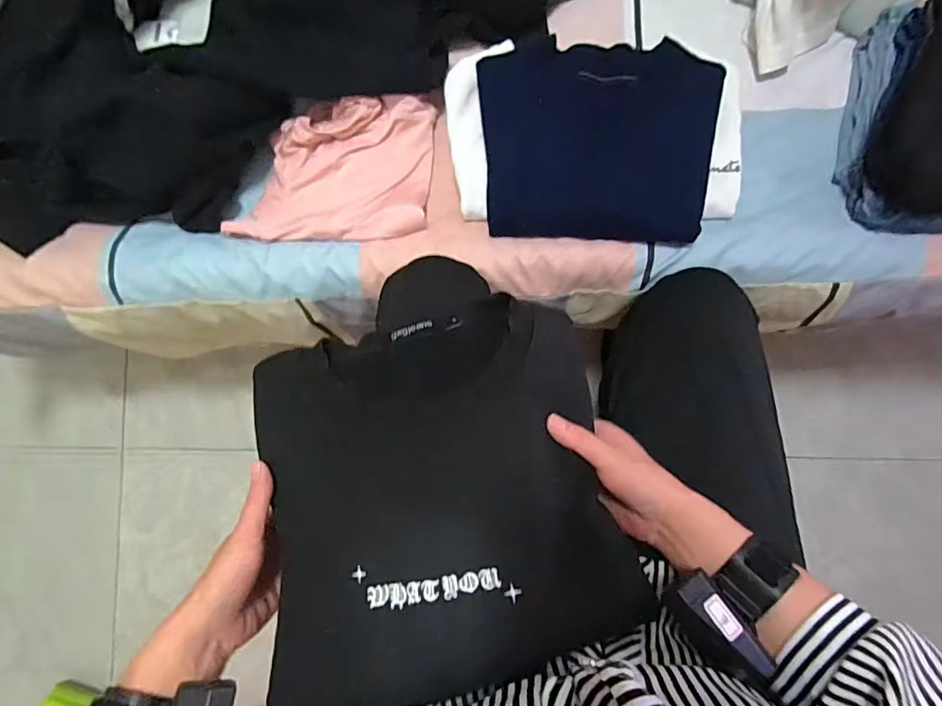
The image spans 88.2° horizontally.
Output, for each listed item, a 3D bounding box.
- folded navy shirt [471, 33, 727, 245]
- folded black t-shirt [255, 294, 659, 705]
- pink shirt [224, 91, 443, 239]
[{"bbox_3d":[0.134,-0.232,0.529,0.244,0.043,0.206,5,86,1],"label":"folded navy shirt"},{"bbox_3d":[-0.024,0.098,0.355,0.262,0.056,0.257,-13,70,-3],"label":"folded black t-shirt"},{"bbox_3d":[-0.161,-0.214,0.567,0.234,0.039,0.168,0,86,1],"label":"pink shirt"}]

